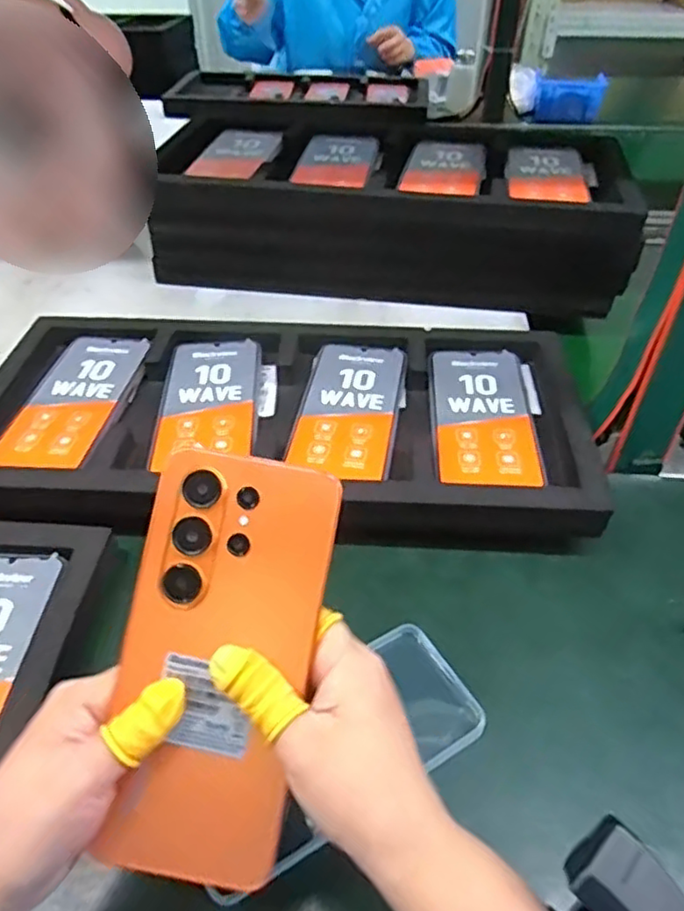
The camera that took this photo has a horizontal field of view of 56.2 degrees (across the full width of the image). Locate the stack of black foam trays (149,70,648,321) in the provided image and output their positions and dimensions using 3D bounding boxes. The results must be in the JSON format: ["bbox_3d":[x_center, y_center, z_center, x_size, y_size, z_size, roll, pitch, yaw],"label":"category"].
[{"bbox_3d":[0.047,-0.269,0.711,0.466,0.131,0.206,6,43,7],"label":"stack of black foam trays"}]

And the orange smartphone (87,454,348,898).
[{"bbox_3d":[-0.051,0.085,0.266,0.076,0.012,0.167,9,84,8],"label":"orange smartphone"}]

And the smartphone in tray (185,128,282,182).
[{"bbox_3d":[-0.115,-0.330,0.699,0.071,0.013,0.119,12,46,11],"label":"smartphone in tray"}]

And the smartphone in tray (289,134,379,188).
[{"bbox_3d":[-0.003,-0.318,0.687,0.079,0.009,0.131,9,44,10],"label":"smartphone in tray"}]

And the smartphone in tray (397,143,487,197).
[{"bbox_3d":[0.108,-0.298,0.665,0.079,0.005,0.134,10,46,9],"label":"smartphone in tray"}]

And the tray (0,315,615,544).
[{"bbox_3d":[-0.055,-0.030,0.523,0.485,0.045,0.266,1,45,0],"label":"tray"}]

